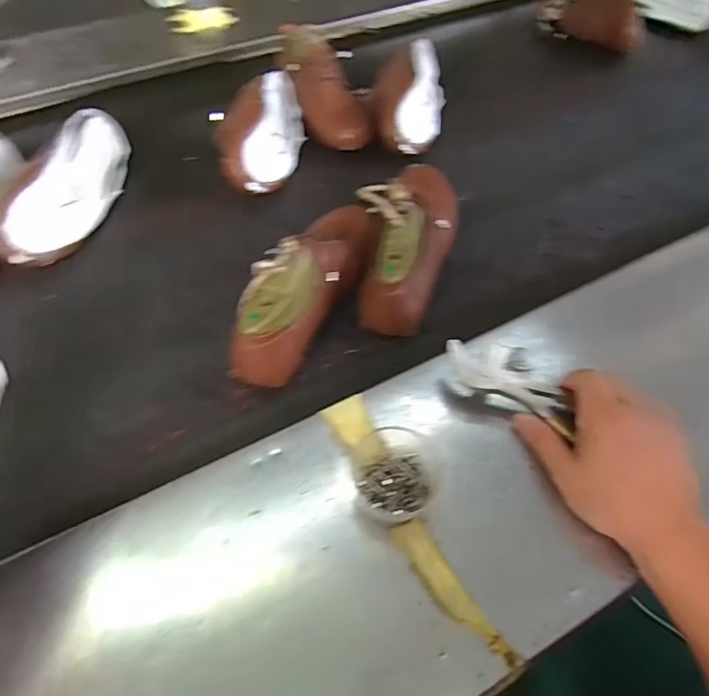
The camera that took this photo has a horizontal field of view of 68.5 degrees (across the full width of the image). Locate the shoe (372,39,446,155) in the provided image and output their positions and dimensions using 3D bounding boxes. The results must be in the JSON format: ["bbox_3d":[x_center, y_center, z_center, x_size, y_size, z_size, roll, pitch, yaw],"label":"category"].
[{"bbox_3d":[0.077,-0.365,0.741,0.108,0.073,0.237,5,54,4],"label":"shoe"}]

